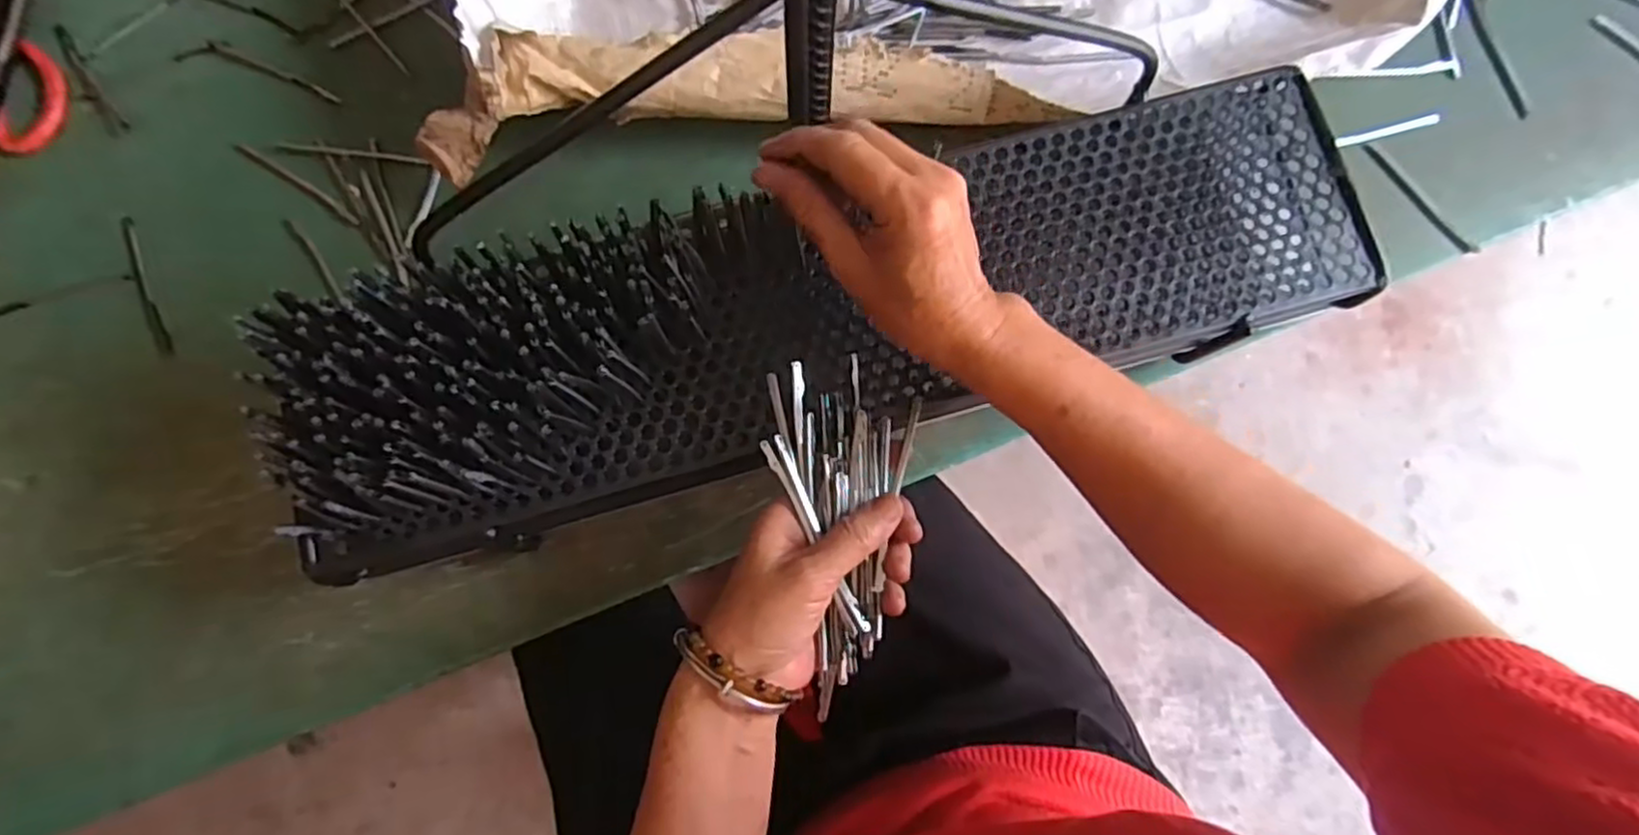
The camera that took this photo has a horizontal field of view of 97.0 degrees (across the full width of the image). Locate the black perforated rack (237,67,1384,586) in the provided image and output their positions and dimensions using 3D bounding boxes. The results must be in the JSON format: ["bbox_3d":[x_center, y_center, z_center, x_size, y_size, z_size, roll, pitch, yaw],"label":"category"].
[{"bbox_3d":[0.017,-0.063,0.394,0.589,0.063,0.143,-15,82,-7],"label":"black perforated rack"}]

